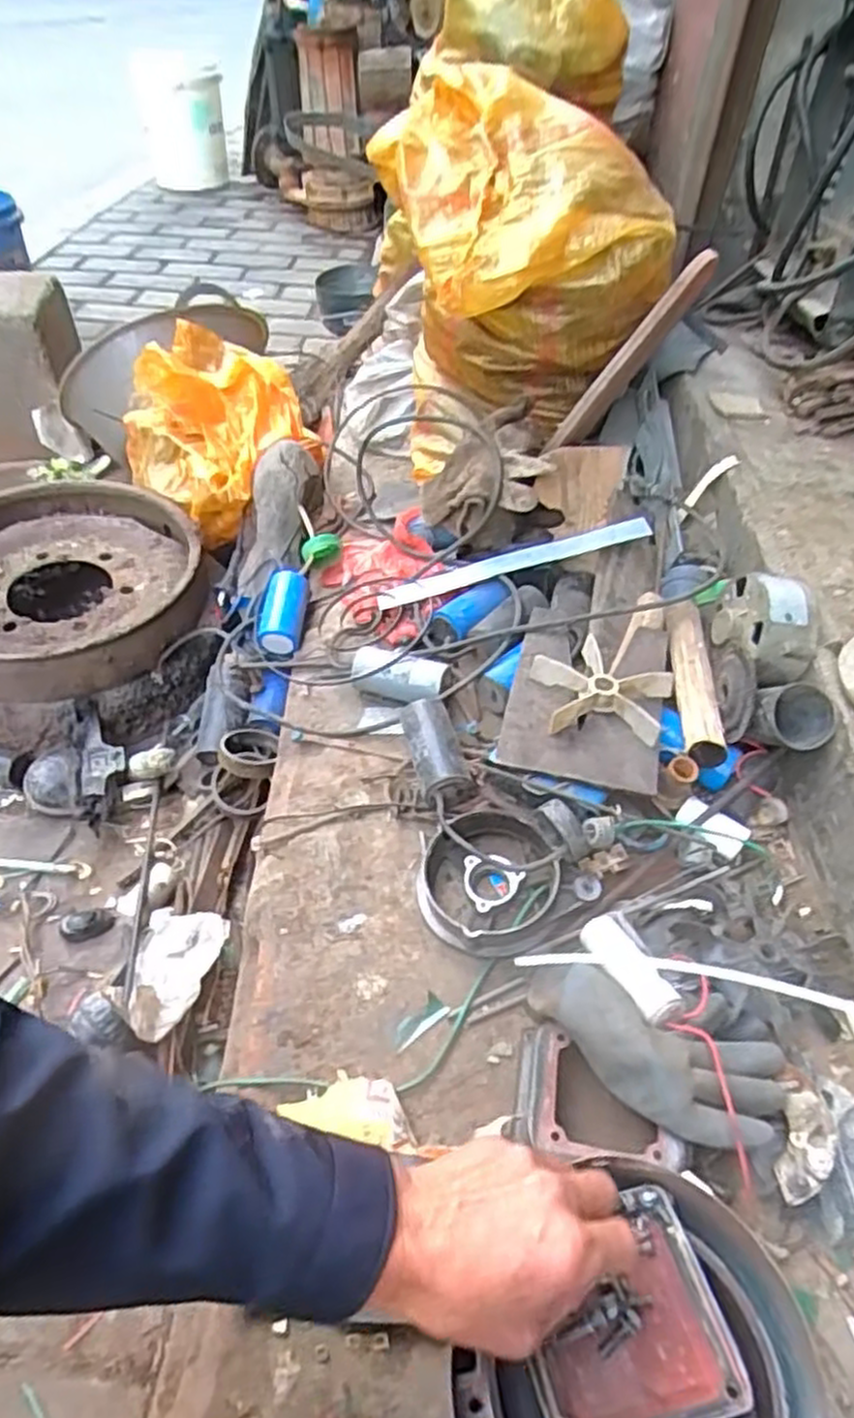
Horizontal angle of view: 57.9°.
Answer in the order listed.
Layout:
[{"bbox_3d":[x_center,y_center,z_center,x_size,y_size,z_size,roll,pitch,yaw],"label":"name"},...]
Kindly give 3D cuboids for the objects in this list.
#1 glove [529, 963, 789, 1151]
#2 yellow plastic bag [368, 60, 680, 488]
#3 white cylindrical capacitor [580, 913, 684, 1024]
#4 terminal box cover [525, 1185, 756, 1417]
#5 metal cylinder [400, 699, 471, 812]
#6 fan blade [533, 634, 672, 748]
[{"bbox_3d":[0.159,0.250,0.547,0.186,0.066,0.090,15,46,10],"label":"glove"},{"bbox_3d":[0.073,-0.521,0.979,0.255,0.396,0.347,-27,53,-28],"label":"yellow plastic bag"},{"bbox_3d":[0.160,0.202,0.613,0.034,0.032,0.101,-12,22,-16],"label":"white cylindrical capacitor"},{"bbox_3d":[0.109,0.344,0.438,0.112,0.021,0.106,-8,46,-12],"label":"terminal box cover"},{"bbox_3d":[0.008,0.041,0.764,0.048,0.045,0.119,-12,61,-15],"label":"metal cylinder"},{"bbox_3d":[0.168,-0.017,0.759,0.133,0.032,0.123,2,45,-2],"label":"fan blade"}]

